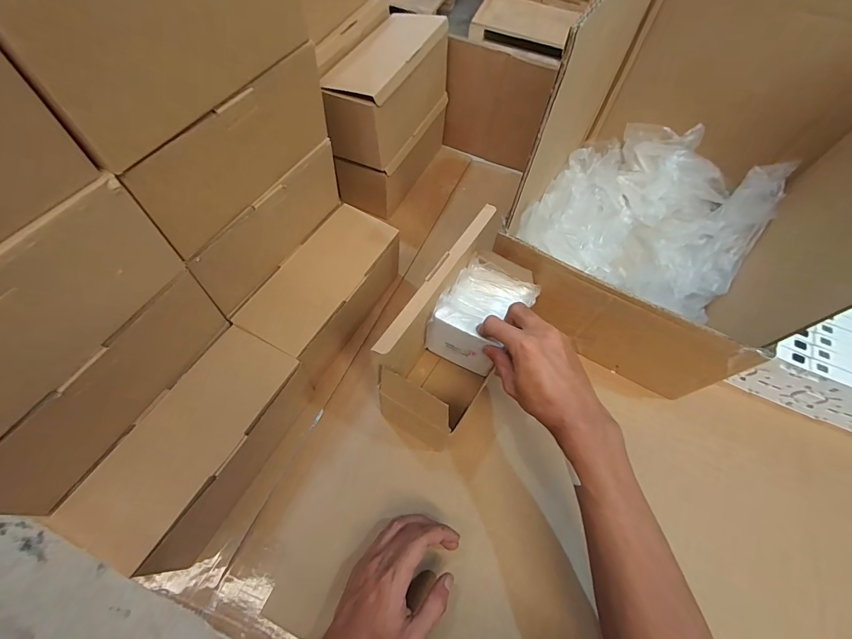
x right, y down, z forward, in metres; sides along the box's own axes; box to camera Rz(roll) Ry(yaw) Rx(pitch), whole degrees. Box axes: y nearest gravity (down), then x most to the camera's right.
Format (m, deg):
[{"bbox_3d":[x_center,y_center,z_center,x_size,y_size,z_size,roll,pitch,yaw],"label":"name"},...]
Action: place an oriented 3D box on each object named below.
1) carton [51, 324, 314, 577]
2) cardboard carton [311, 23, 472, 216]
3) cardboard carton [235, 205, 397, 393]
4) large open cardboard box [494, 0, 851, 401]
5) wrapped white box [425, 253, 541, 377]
[{"bbox_3d":[-0.222,0.128,0.386,0.093,0.099,0.203,26,63,10],"label":"carton"},{"bbox_3d":[-0.053,-0.288,0.629,0.091,0.105,0.226,25,63,10],"label":"cardboard carton"},{"bbox_3d":[-0.121,-0.034,0.480,0.094,0.100,0.206,27,63,10],"label":"cardboard carton"},{"bbox_3d":[0.293,-0.166,0.427,0.308,0.334,0.341,32,64,13],"label":"large open cardboard box"},{"bbox_3d":[0.068,-0.002,0.467,0.097,0.090,0.105,25,63,10],"label":"wrapped white box"}]

